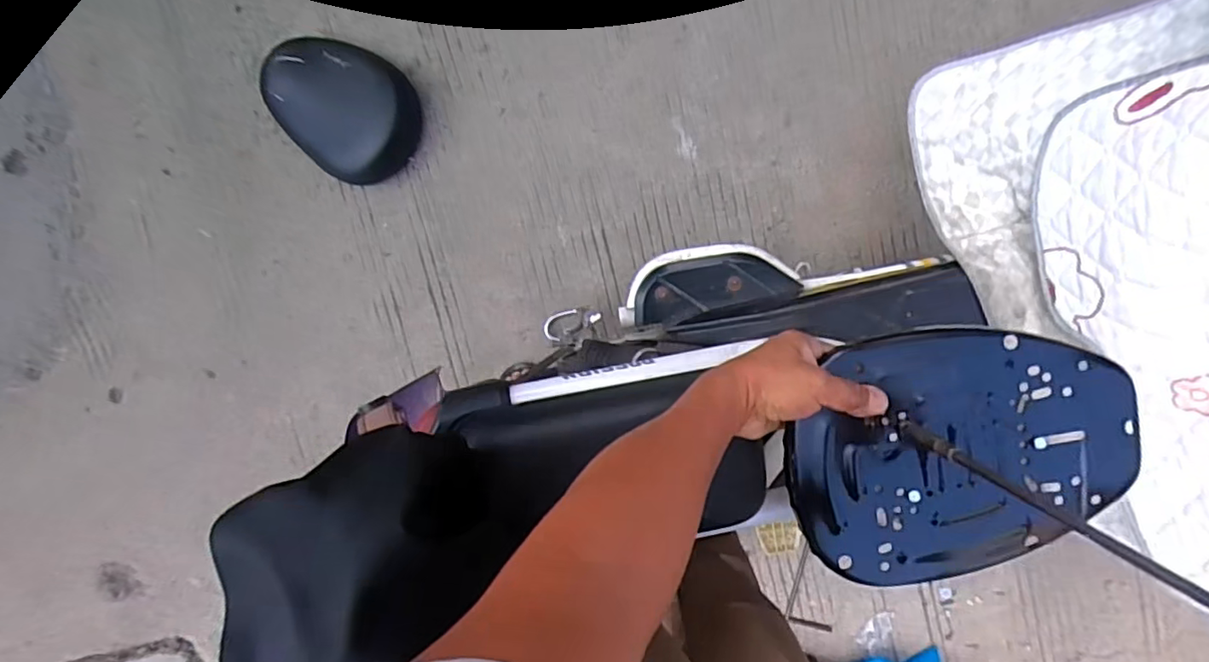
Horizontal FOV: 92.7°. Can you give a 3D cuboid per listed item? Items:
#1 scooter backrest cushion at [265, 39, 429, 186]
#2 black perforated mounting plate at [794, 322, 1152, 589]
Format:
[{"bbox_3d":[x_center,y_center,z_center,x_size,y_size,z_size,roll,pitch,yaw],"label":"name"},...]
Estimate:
[{"bbox_3d":[-0.492,-0.419,1.083,0.269,0.095,0.228,36,95,-5],"label":"scooter backrest cushion"},{"bbox_3d":[0.311,0.110,0.502,0.291,0.030,0.213,-3,98,5],"label":"black perforated mounting plate"}]

